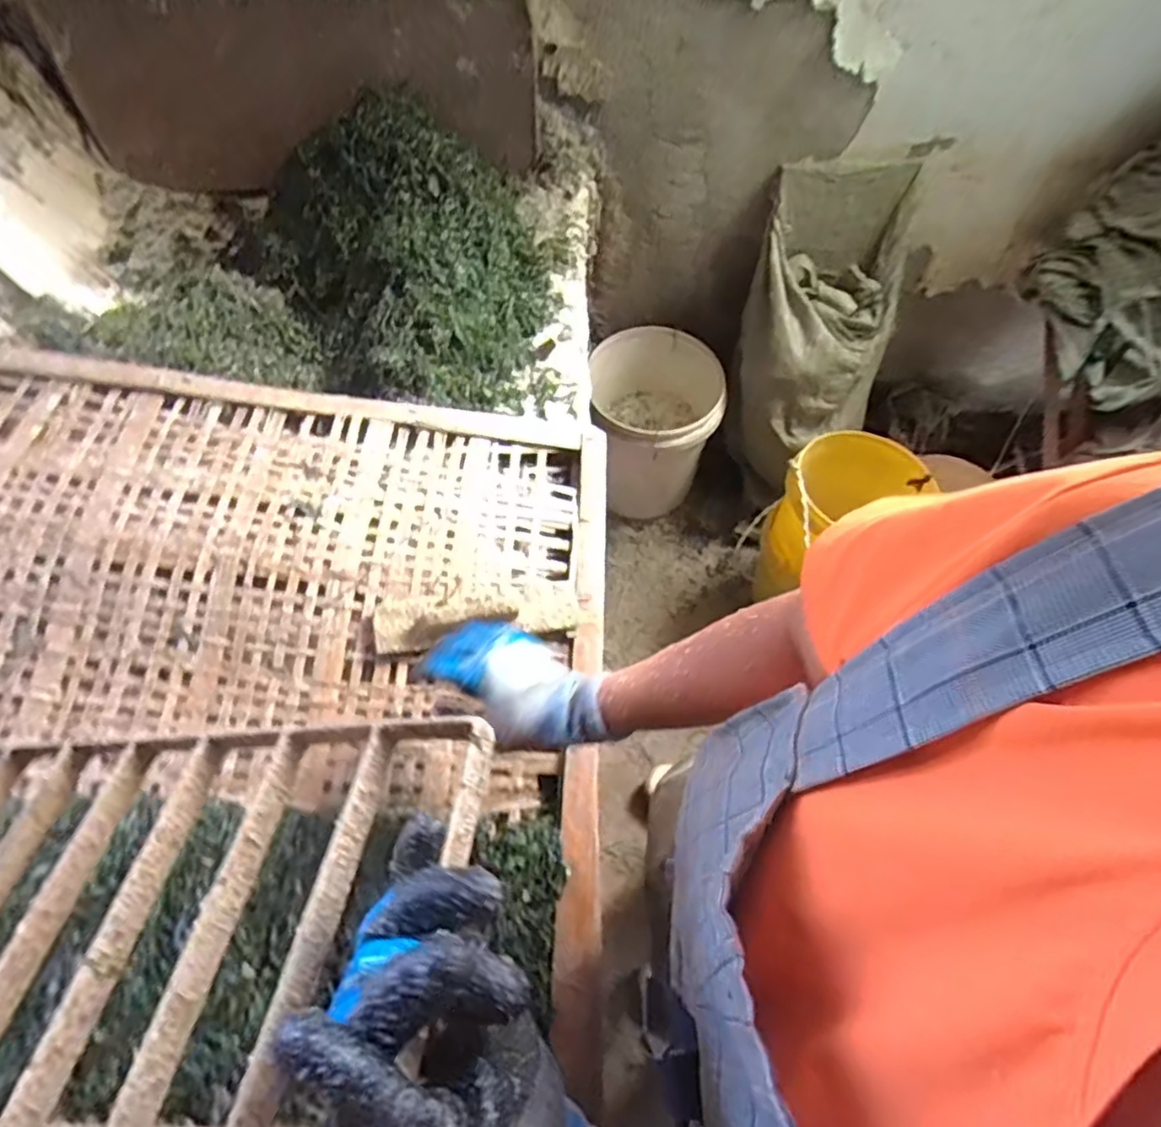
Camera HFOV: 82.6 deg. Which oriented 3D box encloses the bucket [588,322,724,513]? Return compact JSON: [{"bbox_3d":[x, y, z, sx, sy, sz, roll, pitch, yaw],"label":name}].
[{"bbox_3d":[0.176,-0.320,1.558,0.301,0.305,0.316,3,61,4],"label":"bucket"}]

